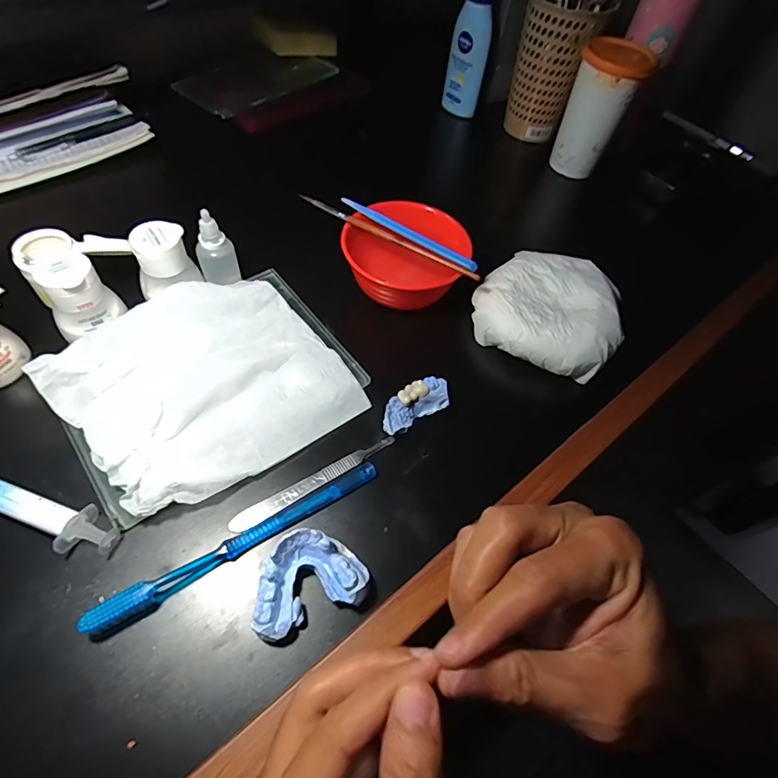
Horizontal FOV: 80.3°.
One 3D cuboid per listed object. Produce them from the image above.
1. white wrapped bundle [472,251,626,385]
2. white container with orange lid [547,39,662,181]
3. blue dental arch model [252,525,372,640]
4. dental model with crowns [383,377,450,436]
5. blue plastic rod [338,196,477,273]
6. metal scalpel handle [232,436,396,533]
[{"bbox_3d":[0.141,-0.073,0.404,0.120,0.032,0.109,25,57,8],"label":"white wrapped bundle"},{"bbox_3d":[0.237,-0.318,0.532,0.071,0.122,0.069,25,57,9],"label":"white container with orange lid"},{"bbox_3d":[-0.049,0.114,0.278,0.066,0.029,0.049,-15,61,-17],"label":"blue dental arch model"},{"bbox_3d":[0.018,0.012,0.351,0.060,0.019,0.024,-28,65,-23],"label":"dental model with crowns"},{"bbox_3d":[0.016,-0.136,0.402,0.137,0.007,0.012,35,59,14],"label":"blue plastic rod"},{"bbox_3d":[-0.052,0.064,0.325,0.124,0.005,0.014,-27,65,-23],"label":"metal scalpel handle"}]

